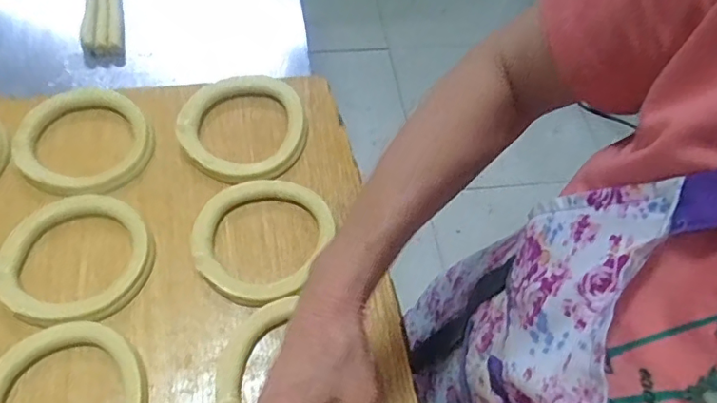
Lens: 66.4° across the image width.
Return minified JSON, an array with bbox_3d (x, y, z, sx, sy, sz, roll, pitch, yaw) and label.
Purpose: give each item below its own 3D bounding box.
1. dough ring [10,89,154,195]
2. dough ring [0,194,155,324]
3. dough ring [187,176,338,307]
[{"bbox_3d":[-0.310,-0.069,0.617,0.144,0.025,0.129,-3,58,-8],"label":"dough ring"},{"bbox_3d":[-0.286,0.054,0.552,0.143,0.014,0.140,3,58,-4],"label":"dough ring"},{"bbox_3d":[-0.104,0.037,0.574,0.130,0.019,0.140,3,58,-4],"label":"dough ring"}]

